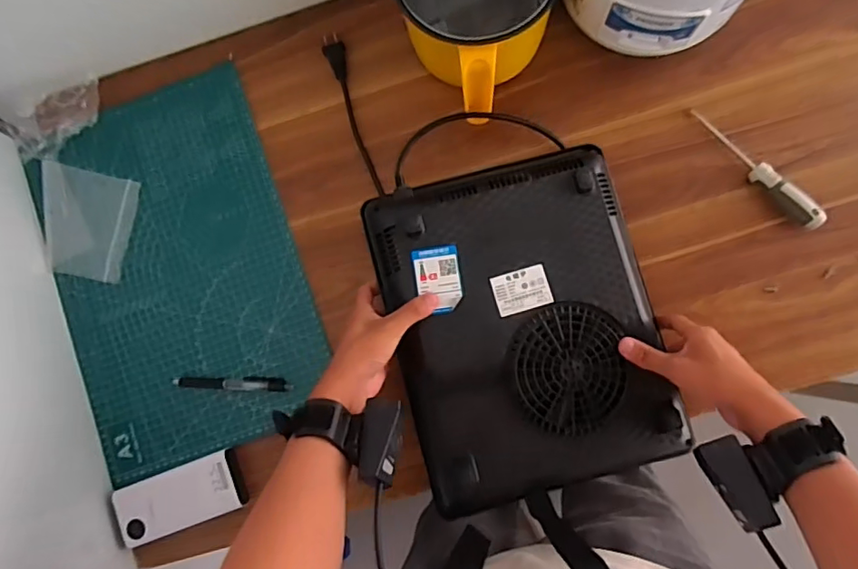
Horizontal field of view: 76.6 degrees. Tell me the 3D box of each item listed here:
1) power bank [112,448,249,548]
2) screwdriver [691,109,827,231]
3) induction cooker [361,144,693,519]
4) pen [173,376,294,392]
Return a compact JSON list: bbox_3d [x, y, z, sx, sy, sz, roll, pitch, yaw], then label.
[{"bbox_3d":[-0.281,0.245,0.622,0.147,0.027,0.070,-21,84,3],"label":"power bank"},{"bbox_3d":[0.358,-0.128,0.597,0.024,0.033,0.176,-41,84,1],"label":"screwdriver"},{"bbox_3d":[0.096,0.041,0.554,0.263,0.050,0.338,-16,85,4],"label":"induction cooker"},{"bbox_3d":[-0.228,0.116,0.634,0.136,0.010,0.017,0,86,5],"label":"pen"}]

